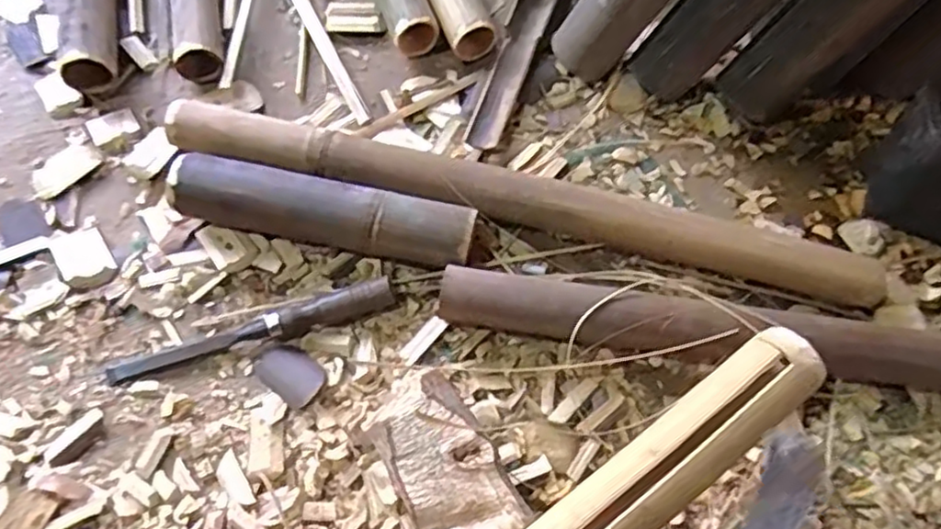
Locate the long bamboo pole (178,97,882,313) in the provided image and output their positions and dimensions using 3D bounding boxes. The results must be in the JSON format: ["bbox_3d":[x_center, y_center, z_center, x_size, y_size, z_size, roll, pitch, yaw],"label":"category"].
[{"bbox_3d":[0.041,-0.051,0.617,0.661,0.059,0.063,14,64,4],"label":"long bamboo pole"}]

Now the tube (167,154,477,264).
[{"bbox_3d":[-0.130,-0.044,0.603,0.264,0.063,0.054,12,63,2],"label":"tube"}]

